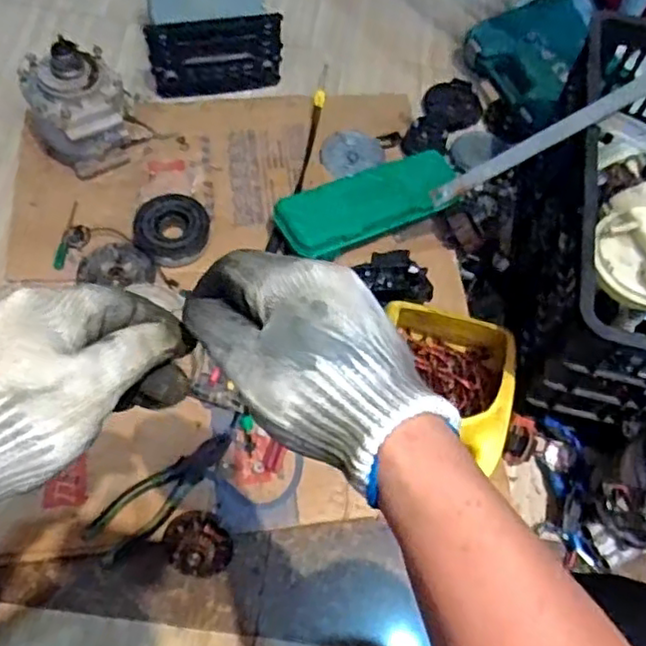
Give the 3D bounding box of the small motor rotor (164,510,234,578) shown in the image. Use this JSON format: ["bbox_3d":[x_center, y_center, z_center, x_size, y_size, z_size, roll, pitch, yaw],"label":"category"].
[{"bbox_3d":[-0.139,0.248,0.748,0.068,0.057,0.068,2,60,-3],"label":"small motor rotor"}]

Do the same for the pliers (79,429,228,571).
[{"bbox_3d":[-0.185,0.200,0.786,0.190,0.016,0.052,-36,69,-22],"label":"pliers"}]

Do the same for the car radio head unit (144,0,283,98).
[{"bbox_3d":[-0.186,-0.492,1.114,0.210,0.117,0.192,-9,62,-9],"label":"car radio head unit"}]

